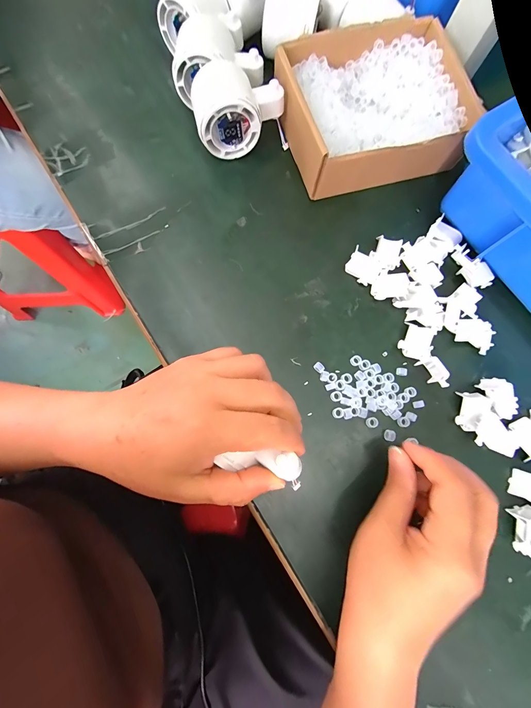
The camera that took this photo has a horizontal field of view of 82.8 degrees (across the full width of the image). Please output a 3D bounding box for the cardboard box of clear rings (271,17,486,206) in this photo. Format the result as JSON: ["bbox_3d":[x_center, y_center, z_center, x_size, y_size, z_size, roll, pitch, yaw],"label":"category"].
[{"bbox_3d":[0.108,-0.242,0.297,0.174,0.047,0.133,-15,80,-6],"label":"cardboard box of clear rings"}]

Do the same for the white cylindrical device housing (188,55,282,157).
[{"bbox_3d":[-0.027,-0.234,0.289,0.082,0.060,0.054,-18,80,-7],"label":"white cylindrical device housing"}]

